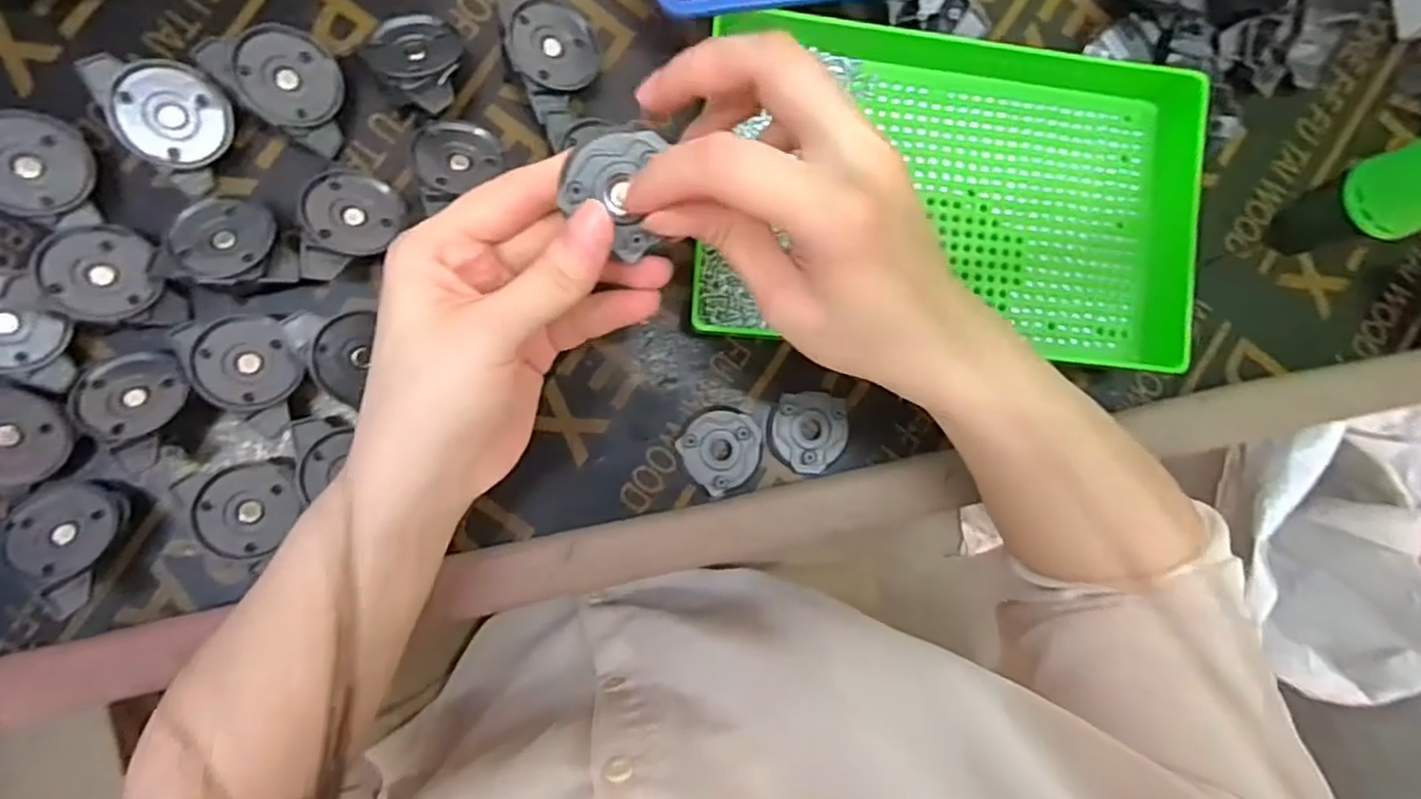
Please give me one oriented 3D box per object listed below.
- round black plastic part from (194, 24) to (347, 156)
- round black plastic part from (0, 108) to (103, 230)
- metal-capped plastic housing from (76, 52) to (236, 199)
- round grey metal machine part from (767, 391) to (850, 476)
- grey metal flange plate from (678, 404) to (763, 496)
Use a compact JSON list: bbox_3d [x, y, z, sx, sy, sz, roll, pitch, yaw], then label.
[{"bbox_3d":[-0.191,-0.138,0.319,0.051,0.014,0.049,-7,101,-41],"label":"round black plastic part"},{"bbox_3d":[-0.292,-0.097,0.303,0.050,0.008,0.046,-12,104,-45],"label":"round black plastic part"},{"bbox_3d":[-0.235,-0.124,0.313,0.043,0.008,0.058,-51,126,-13],"label":"metal-capped plastic housing"},{"bbox_3d":[0.050,0.017,0.364,0.040,0.006,0.040,3,90,-8],"label":"round grey metal machine part"},{"bbox_3d":[0.006,0.024,0.359,0.040,0.006,0.041,0,91,-8],"label":"grey metal flange plate"}]

